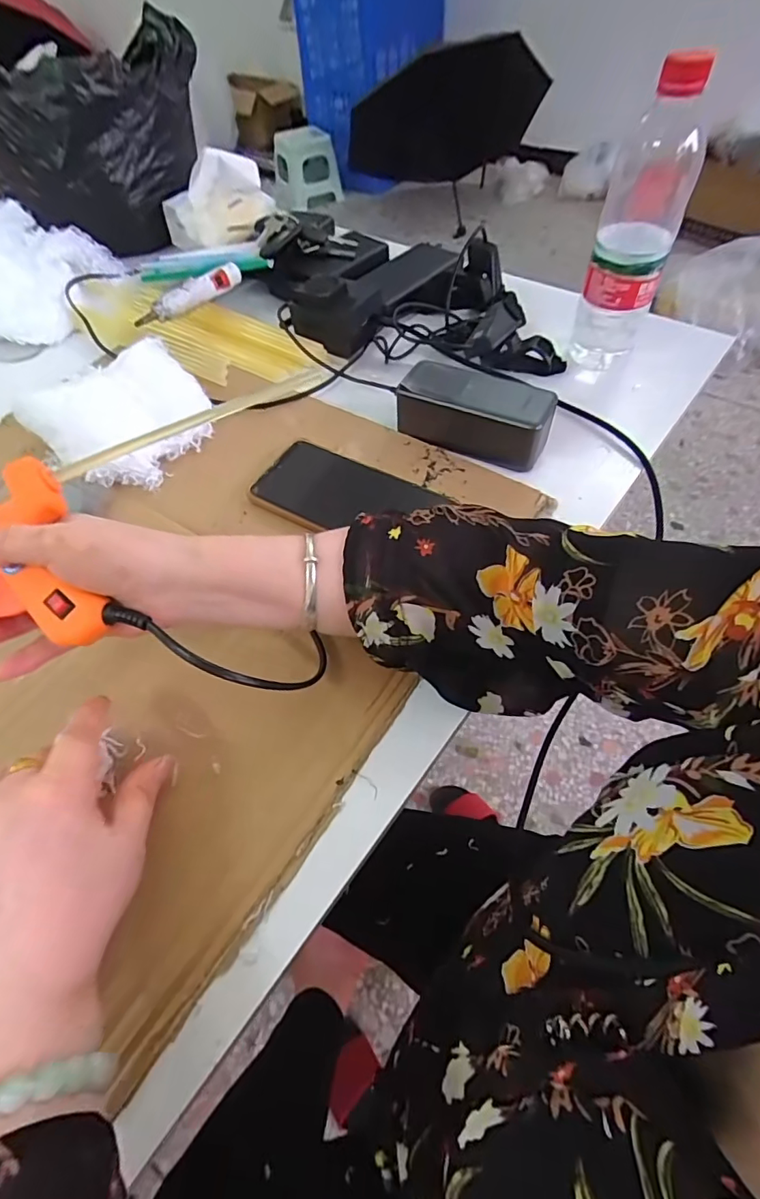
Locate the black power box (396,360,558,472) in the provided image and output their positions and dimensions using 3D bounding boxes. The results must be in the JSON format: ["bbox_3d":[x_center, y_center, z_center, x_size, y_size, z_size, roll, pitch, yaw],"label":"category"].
[{"bbox_3d":[0.082,-0.162,0.437,0.126,0.048,0.056,20,60,17],"label":"black power box"}]

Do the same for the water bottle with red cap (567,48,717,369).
[{"bbox_3d":[0.220,-0.313,0.436,0.067,0.203,0.064,15,56,15],"label":"water bottle with red cap"}]

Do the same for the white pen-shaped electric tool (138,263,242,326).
[{"bbox_3d":[-0.212,-0.334,0.552,0.125,0.029,0.026,-34,58,-19],"label":"white pen-shaped electric tool"}]

